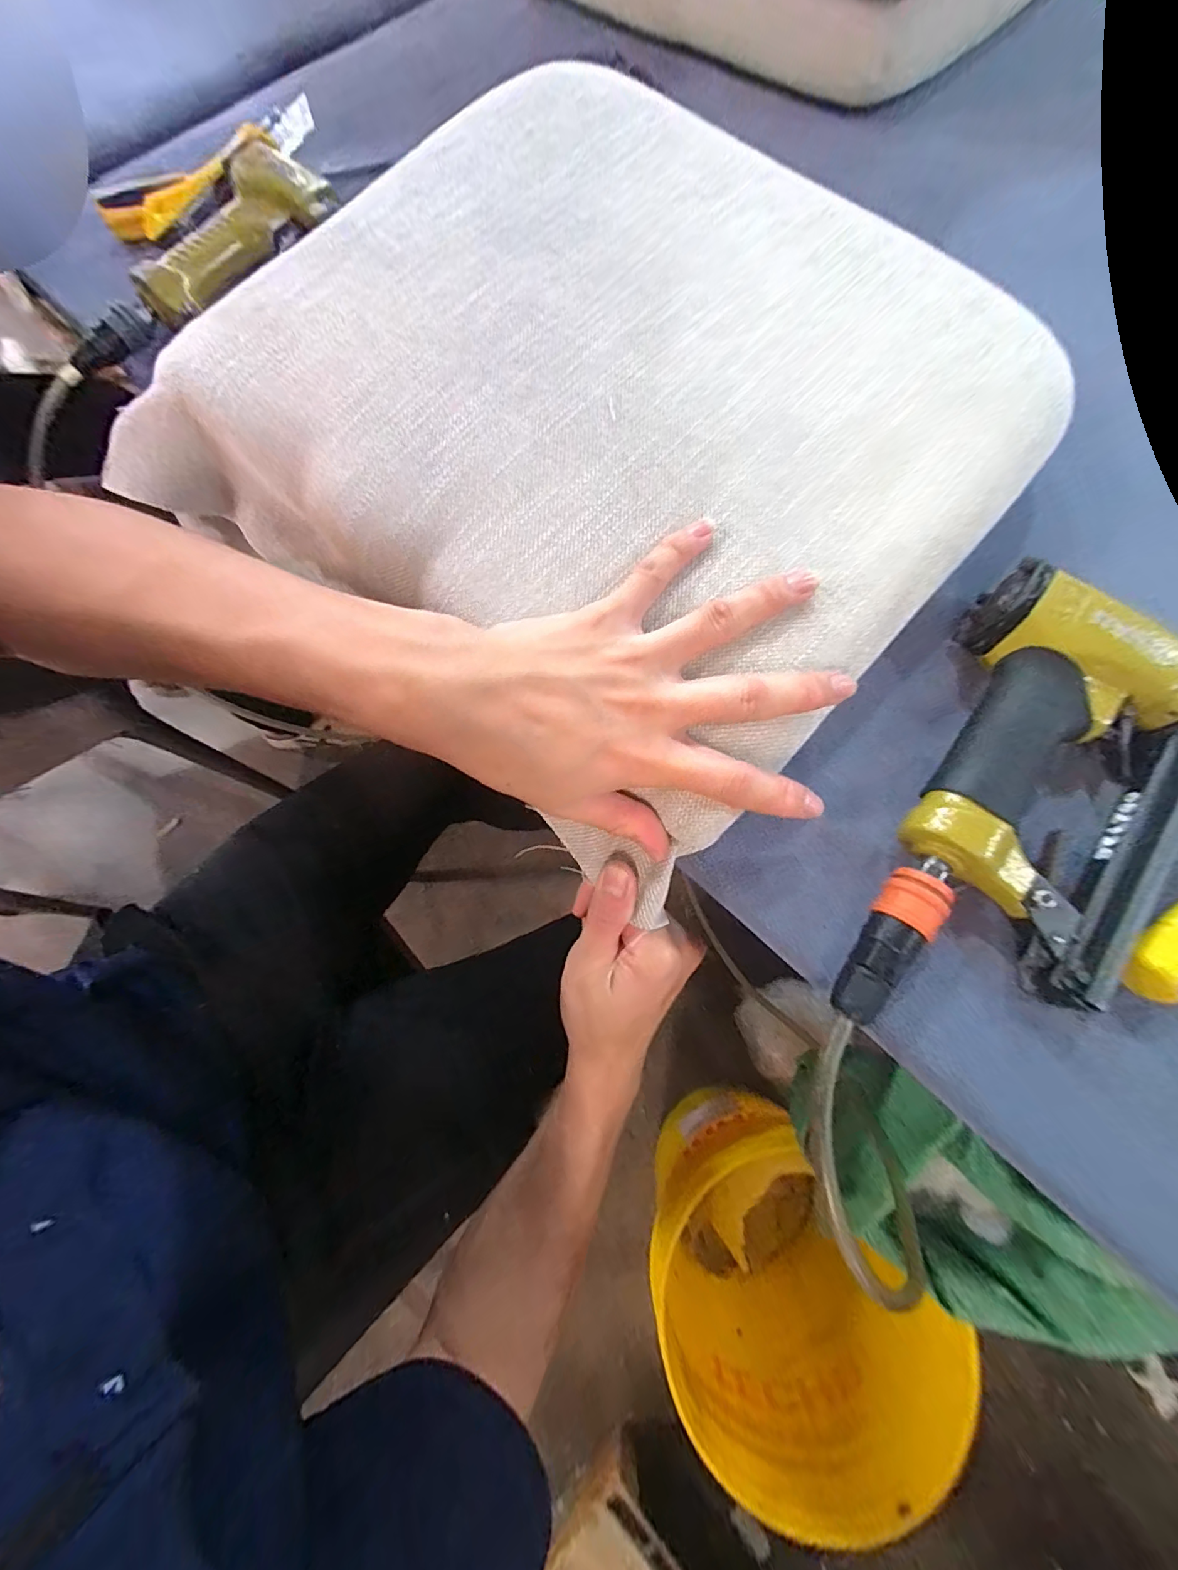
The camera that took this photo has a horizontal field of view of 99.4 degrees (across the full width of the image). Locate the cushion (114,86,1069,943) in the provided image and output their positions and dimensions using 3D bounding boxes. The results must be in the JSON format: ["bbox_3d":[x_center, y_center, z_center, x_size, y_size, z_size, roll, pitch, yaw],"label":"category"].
[{"bbox_3d":[0.006,-0.210,0.295,0.416,0.053,0.388,40,83,8],"label":"cushion"}]

